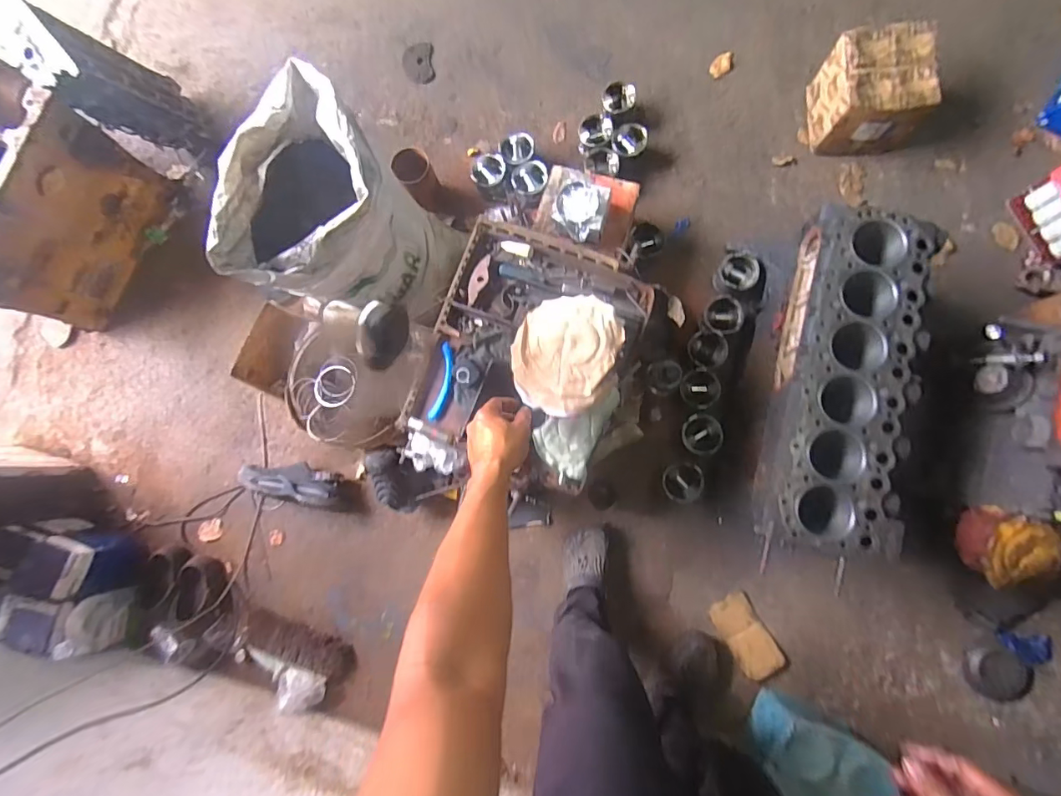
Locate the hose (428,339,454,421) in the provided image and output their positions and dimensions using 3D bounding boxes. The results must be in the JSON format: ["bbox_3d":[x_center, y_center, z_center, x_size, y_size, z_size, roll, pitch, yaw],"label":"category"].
[{"bbox_3d":[-0.168,-0.030,0.928,0.029,0.009,0.151,11,95,-7],"label":"hose"}]

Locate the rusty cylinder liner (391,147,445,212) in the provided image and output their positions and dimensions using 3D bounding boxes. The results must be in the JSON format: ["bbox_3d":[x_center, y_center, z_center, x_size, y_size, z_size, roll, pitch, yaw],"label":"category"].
[{"bbox_3d":[-0.294,-0.580,1.292,0.092,0.169,0.083,-33,81,1],"label":"rusty cylinder liner"}]

